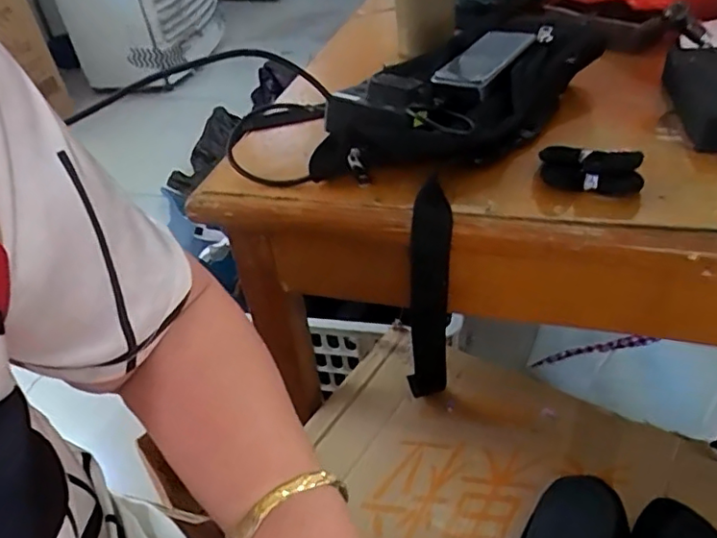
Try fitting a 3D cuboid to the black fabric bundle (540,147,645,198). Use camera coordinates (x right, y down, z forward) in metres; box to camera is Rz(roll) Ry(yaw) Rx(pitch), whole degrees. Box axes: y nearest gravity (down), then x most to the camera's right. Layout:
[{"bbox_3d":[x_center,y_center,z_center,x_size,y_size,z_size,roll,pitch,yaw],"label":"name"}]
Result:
[{"bbox_3d":[0.178,-0.078,0.451,0.075,0.021,0.040,15,45,24],"label":"black fabric bundle"}]

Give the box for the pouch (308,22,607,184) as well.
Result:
[{"bbox_3d":[0.095,-0.160,0.526,0.161,0.053,0.270,20,47,29],"label":"pouch"}]

